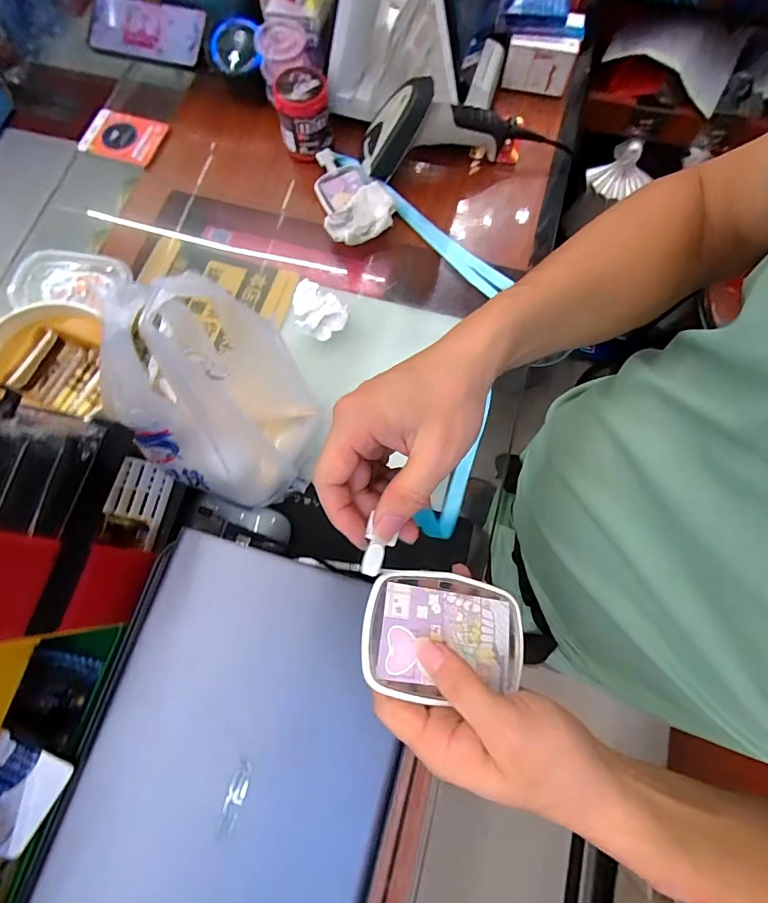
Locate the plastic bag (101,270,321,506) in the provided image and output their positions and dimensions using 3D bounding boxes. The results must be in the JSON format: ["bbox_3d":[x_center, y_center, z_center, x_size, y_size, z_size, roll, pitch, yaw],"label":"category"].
[{"bbox_3d":[-0.131,-0.043,0.351,0.115,0.190,0.131,27,76,7],"label":"plastic bag"}]

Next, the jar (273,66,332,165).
[{"bbox_3d":[-0.103,-0.436,0.576,0.065,0.076,0.065,0,74,0],"label":"jar"}]

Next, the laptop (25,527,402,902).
[{"bbox_3d":[-0.113,0.266,0.354,0.239,0.025,0.354,18,74,-11],"label":"laptop"}]

